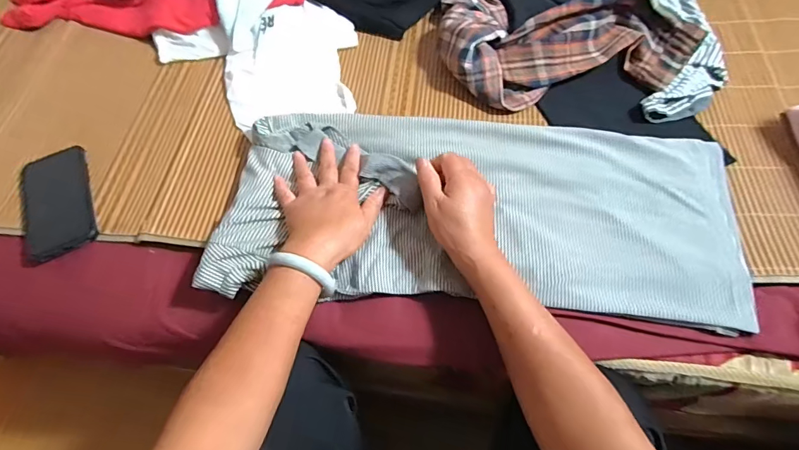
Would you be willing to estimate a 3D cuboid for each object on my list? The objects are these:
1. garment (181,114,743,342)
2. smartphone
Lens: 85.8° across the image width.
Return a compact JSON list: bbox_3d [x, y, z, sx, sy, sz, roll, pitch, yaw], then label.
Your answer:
[{"bbox_3d":[0.093,-0.026,0.510,0.582,0.024,0.254,4,64,2],"label":"garment"},{"bbox_3d":[-0.432,-0.029,0.540,0.083,0.015,0.155,-24,65,-9],"label":"smartphone"}]

